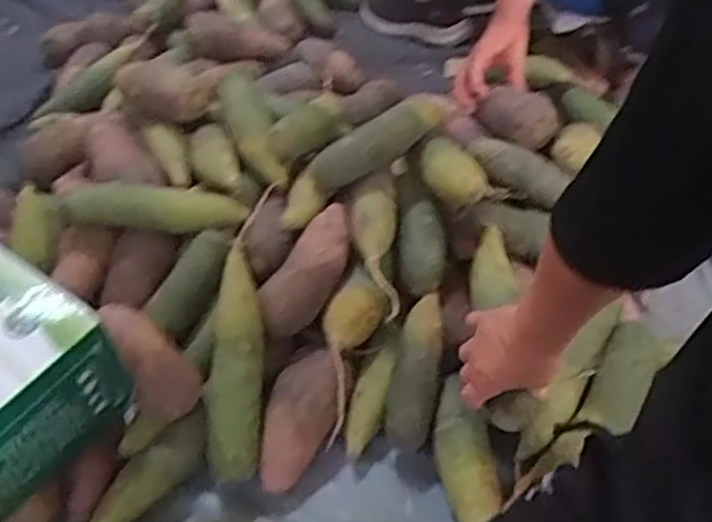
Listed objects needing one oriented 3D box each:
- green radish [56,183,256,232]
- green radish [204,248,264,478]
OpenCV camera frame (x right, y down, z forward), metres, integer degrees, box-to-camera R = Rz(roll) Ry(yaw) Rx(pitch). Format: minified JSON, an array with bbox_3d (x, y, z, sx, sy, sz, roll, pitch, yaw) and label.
[{"bbox_3d":[-0.232,-0.064,0.840,0.206,0.047,0.046,-3,45,-4],"label":"green radish"},{"bbox_3d":[-0.125,0.104,0.749,0.059,0.050,0.228,1,80,0],"label":"green radish"}]

